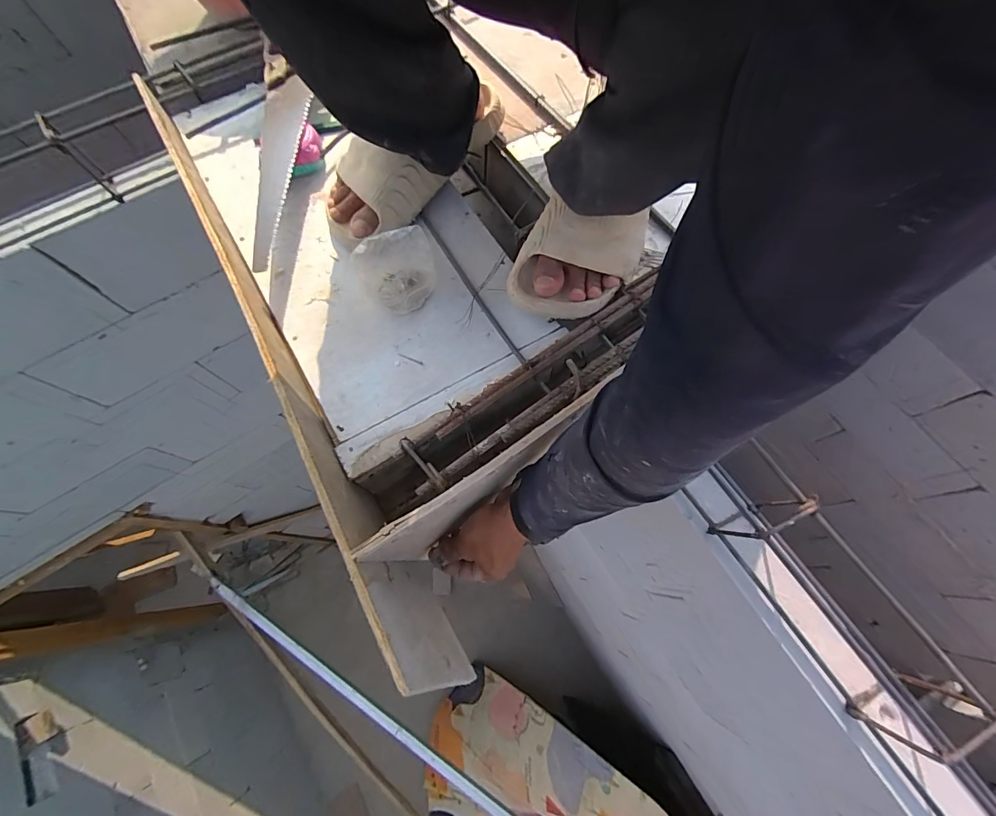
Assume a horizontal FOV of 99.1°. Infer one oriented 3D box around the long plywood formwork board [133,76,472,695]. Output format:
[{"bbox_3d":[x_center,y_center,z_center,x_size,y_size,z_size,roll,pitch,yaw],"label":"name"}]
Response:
[{"bbox_3d":[-0.246,-0.060,0.514,0.024,0.209,0.790,-29,72,-9],"label":"long plywood formwork board"}]

